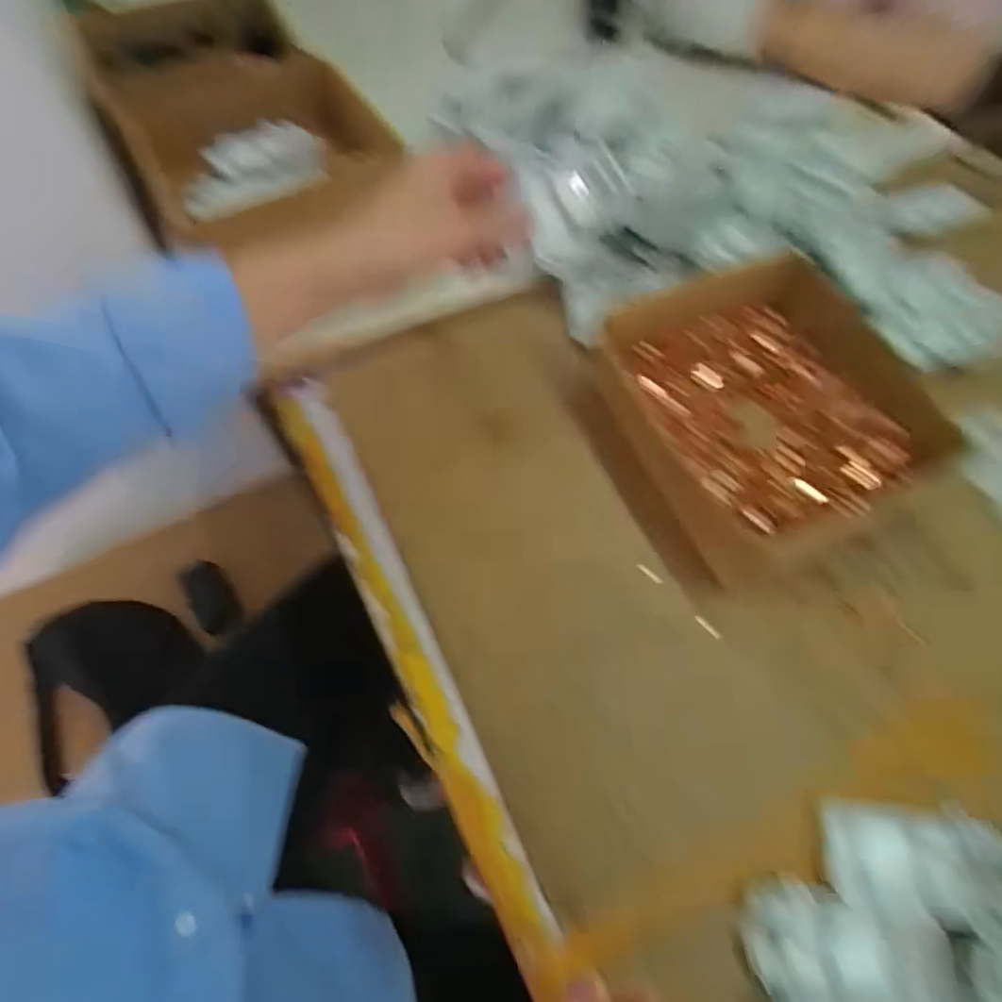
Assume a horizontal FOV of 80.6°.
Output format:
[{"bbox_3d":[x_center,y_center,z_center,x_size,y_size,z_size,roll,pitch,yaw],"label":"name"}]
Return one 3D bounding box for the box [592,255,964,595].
[{"bbox_3d":[0.193,-0.071,0.442,0.208,0.083,0.215,-28,65,-13],"label":"box"}]

